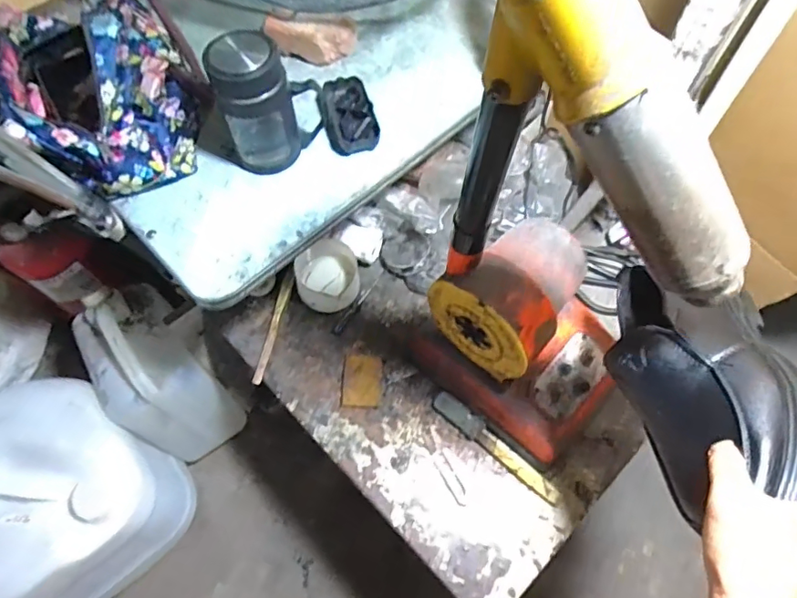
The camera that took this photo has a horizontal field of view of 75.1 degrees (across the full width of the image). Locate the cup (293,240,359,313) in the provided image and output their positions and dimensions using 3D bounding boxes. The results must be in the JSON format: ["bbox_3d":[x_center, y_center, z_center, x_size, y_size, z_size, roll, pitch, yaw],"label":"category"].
[{"bbox_3d":[-0.099,-0.030,0.738,0.089,0.046,0.085,0,64,0],"label":"cup"}]

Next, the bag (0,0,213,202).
[{"bbox_3d":[-0.329,-0.239,0.590,0.182,0.127,0.210,-23,66,-10],"label":"bag"}]

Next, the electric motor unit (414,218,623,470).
[{"bbox_3d":[0.152,0.044,0.597,0.218,0.227,0.173,39,71,17],"label":"electric motor unit"}]

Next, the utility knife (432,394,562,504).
[{"bbox_3d":[0.122,0.182,0.650,0.183,0.022,0.028,36,70,16],"label":"utility knife"}]

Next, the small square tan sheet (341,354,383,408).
[{"bbox_3d":[-0.048,0.109,0.692,0.051,0.007,0.072,2,64,2],"label":"small square tan sheet"}]

